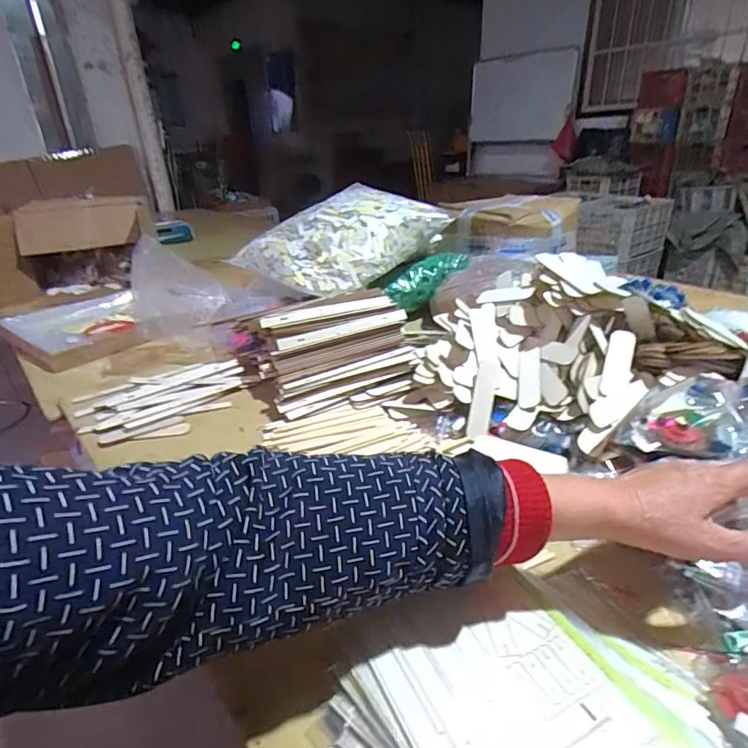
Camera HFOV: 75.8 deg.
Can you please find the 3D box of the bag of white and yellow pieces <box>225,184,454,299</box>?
[{"bbox_3d":[-0.060,-0.260,0.929,0.339,0.153,0.224,-22,32,-33],"label":"bag of white and yellow pieces"}]

